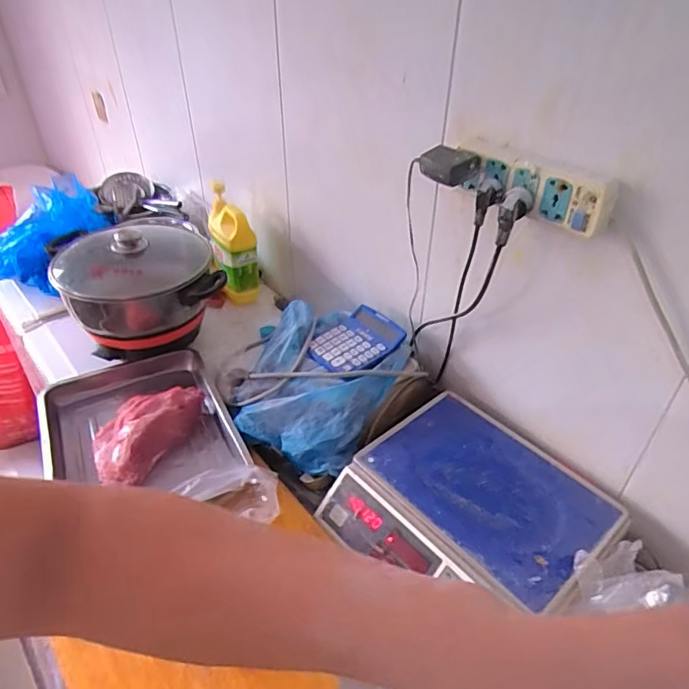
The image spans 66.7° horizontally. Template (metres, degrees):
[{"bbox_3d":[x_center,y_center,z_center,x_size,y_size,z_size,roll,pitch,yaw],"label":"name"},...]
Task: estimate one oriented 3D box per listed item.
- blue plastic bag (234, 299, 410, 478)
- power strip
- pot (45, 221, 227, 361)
[{"bbox_3d":[-0.041,0.058,0.895,0.240,0.117,0.269,19,43,24],"label":"blue plastic bag"},{"bbox_3d":[0.231,-0.196,0.653,0.045,0.064,0.203,-30,47,-31],"label":"power strip"},{"bbox_3d":[-0.400,-0.124,1.028,0.282,0.219,0.270,-19,42,-21],"label":"pot"}]

